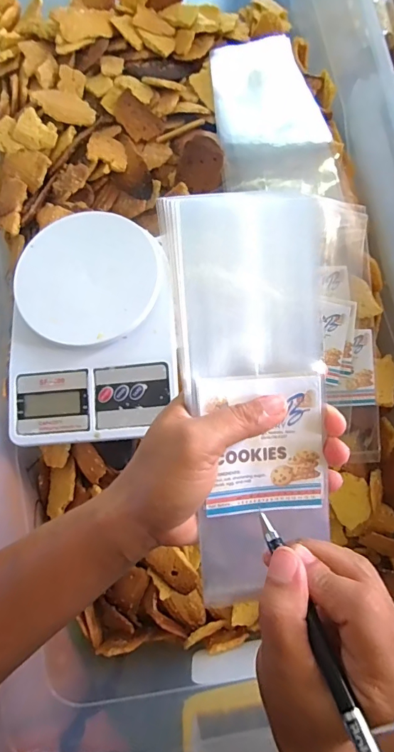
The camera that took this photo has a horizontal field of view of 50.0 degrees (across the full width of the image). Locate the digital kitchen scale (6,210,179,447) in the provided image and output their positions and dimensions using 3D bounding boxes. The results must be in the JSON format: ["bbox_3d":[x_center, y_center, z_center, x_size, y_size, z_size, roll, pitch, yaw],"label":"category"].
[{"bbox_3d":[-0.100,-0.051,0.392,0.152,0.034,0.215,-4,76,-3],"label":"digital kitchen scale"}]

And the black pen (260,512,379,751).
[{"bbox_3d":[0.062,0.136,0.183,0.010,0.007,0.157,-19,54,-6],"label":"black pen"}]

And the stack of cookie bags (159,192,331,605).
[{"bbox_3d":[0.032,0.014,0.240,0.083,0.006,0.223,-4,96,-3],"label":"stack of cookie bags"}]

